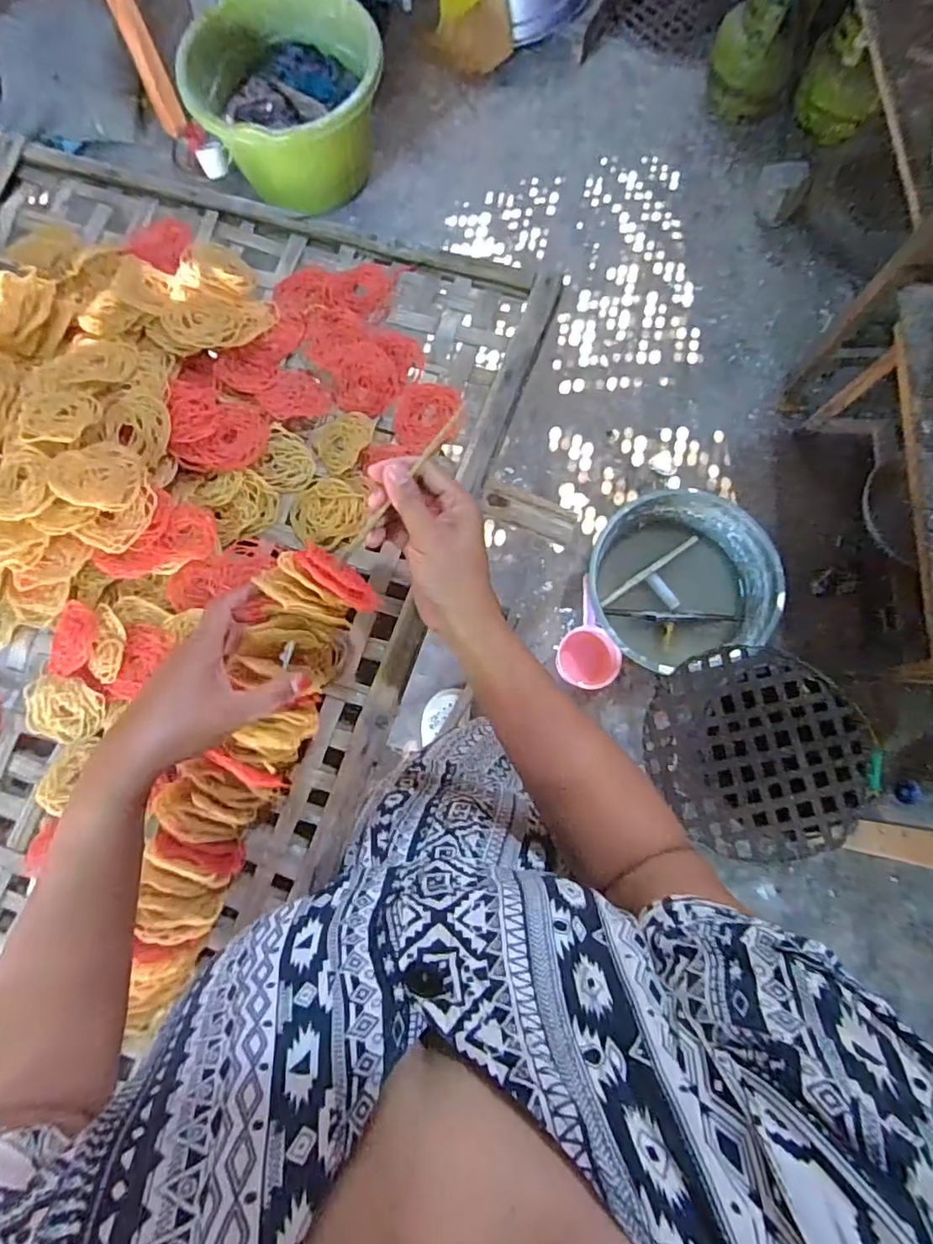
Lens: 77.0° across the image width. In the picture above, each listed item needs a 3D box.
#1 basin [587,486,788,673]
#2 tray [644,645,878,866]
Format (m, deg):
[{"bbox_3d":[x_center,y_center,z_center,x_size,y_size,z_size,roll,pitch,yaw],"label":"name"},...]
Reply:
[{"bbox_3d":[0.463,-0.092,1.335,0.388,0.185,0.376,0,78,1],"label":"basin"},{"bbox_3d":[0.542,0.238,1.108,0.354,0.106,0.375,-34,80,-6],"label":"tray"}]

